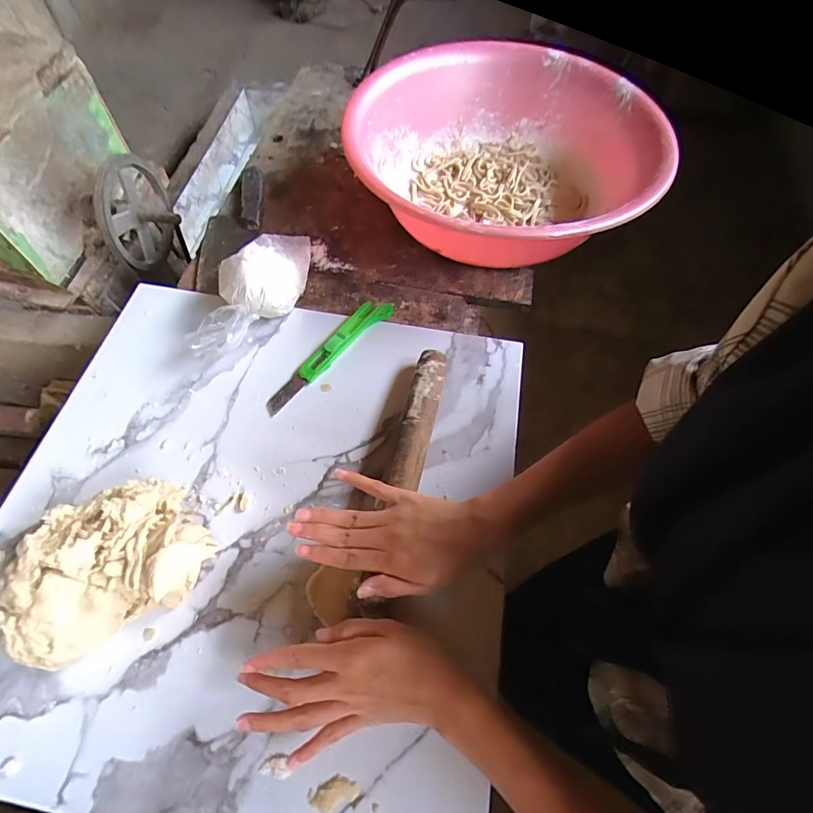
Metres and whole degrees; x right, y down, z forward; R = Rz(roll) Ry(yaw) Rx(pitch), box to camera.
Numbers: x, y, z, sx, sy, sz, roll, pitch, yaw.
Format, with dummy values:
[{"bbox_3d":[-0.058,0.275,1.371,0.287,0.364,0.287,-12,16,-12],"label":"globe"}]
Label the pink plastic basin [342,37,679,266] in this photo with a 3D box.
[{"bbox_3d":[0.129,-0.353,0.599,0.422,0.122,0.419,1,64,-1],"label":"pink plastic basin"}]

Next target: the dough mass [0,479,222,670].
[{"bbox_3d":[-0.261,0.133,0.373,0.158,0.057,0.127,-30,67,-15],"label":"dough mass"}]

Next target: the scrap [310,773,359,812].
[{"bbox_3d":[-0.055,0.295,0.324,0.035,0.004,0.018,-20,66,-11],"label":"scrap"}]

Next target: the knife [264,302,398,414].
[{"bbox_3d":[-0.086,-0.063,0.500,0.034,0.014,0.194,34,68,14],"label":"knife"}]

